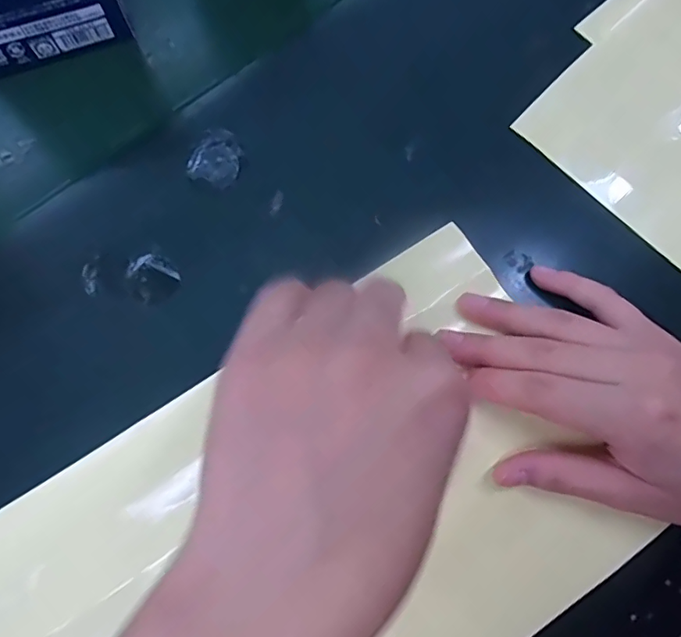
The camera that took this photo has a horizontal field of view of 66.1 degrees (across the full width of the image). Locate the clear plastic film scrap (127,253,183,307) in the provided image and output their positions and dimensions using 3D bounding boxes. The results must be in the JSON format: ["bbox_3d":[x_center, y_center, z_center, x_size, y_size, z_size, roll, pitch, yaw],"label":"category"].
[{"bbox_3d":[-0.090,-0.020,0.249,0.021,0.004,0.023,0,75,0],"label":"clear plastic film scrap"}]

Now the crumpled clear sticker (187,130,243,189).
[{"bbox_3d":[-0.062,-0.081,0.263,0.025,0.004,0.029,17,76,4],"label":"crumpled clear sticker"}]

